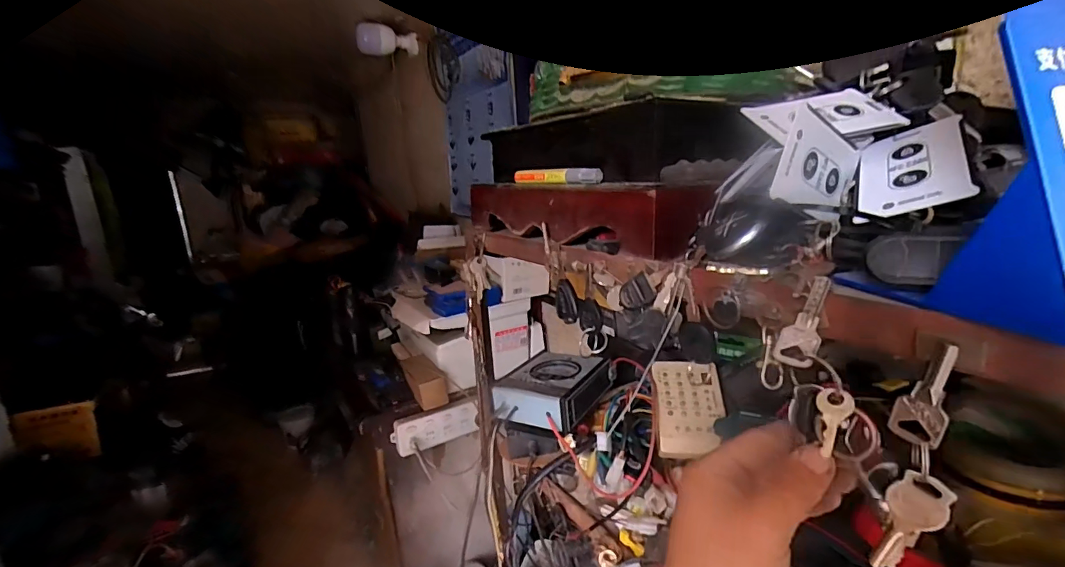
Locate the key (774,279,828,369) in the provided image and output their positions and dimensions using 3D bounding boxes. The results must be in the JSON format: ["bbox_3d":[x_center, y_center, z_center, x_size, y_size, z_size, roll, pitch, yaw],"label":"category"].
[{"bbox_3d":[0.148,0.021,0.254,0.020,0.051,0.004,12,13,17],"label":"key"}]

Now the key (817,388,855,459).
[{"bbox_3d":[0.156,0.071,0.243,0.016,0.033,0.004,6,-26,38],"label":"key"}]

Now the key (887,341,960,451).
[{"bbox_3d":[0.182,0.051,0.214,0.004,0.050,0.020,-5,23,-30],"label":"key"}]

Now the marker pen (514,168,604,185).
[{"bbox_3d":[0.021,-0.110,0.483,0.019,0.016,0.140,-12,15,-28],"label":"marker pen"}]

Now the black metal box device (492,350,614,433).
[{"bbox_3d":[0.031,0.136,0.598,0.124,0.052,0.141,4,16,33],"label":"black metal box device"}]

